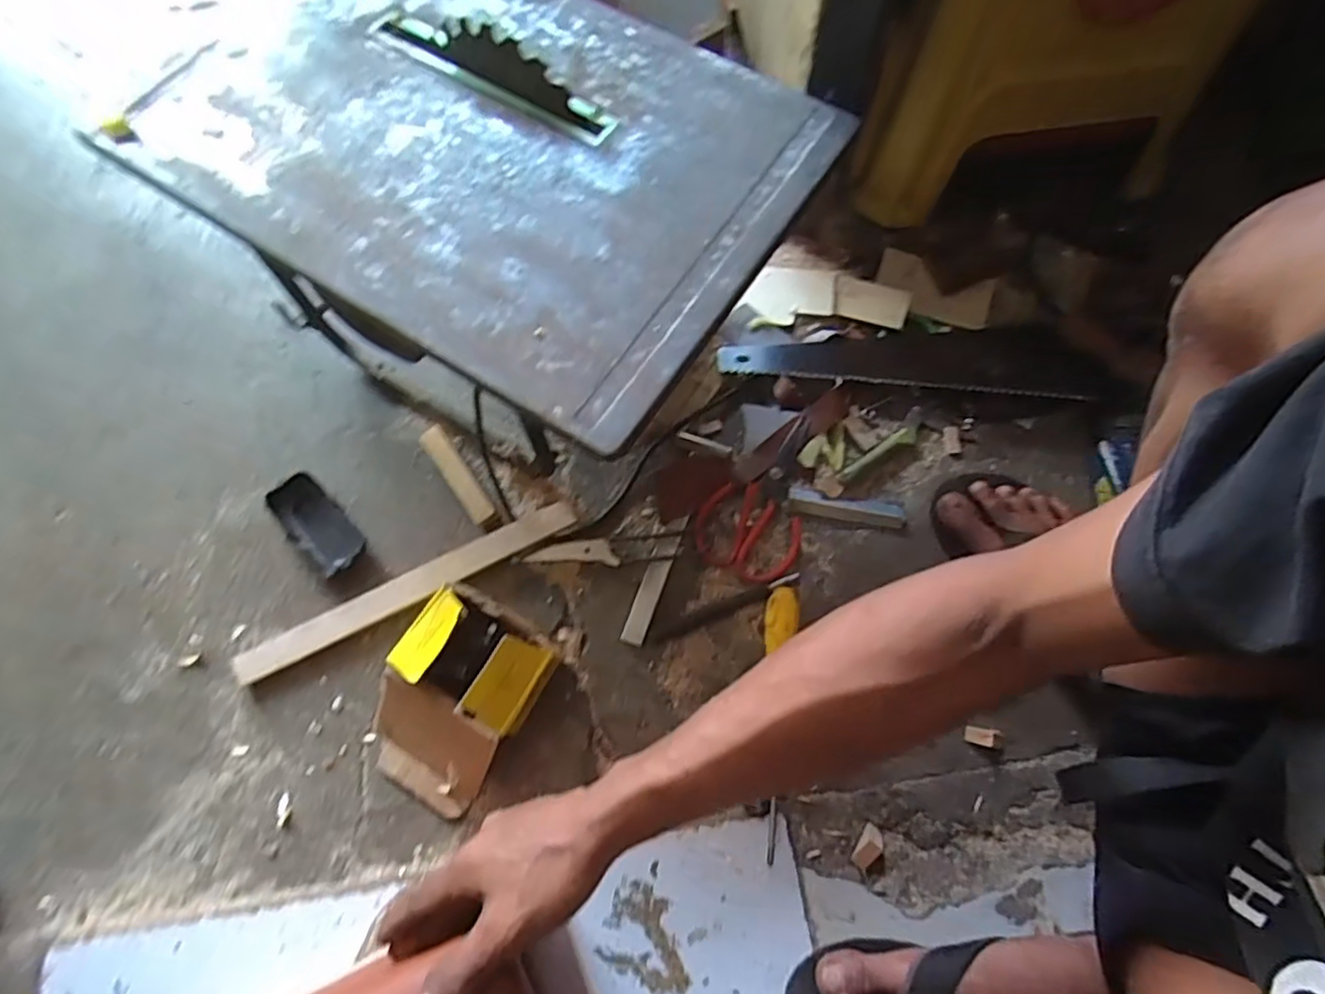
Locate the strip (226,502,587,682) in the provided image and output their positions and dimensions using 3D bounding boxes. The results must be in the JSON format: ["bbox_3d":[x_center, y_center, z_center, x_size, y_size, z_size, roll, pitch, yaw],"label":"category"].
[{"bbox_3d":[-0.233,0.085,0.603,0.321,0.017,0.030,-27,71,-10],"label":"strip"}]

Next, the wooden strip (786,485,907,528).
[{"bbox_3d":[0.180,0.010,0.637,0.114,0.010,0.025,10,69,4],"label":"wooden strip"}]

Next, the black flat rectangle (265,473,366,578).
[{"bbox_3d":[-0.331,0.027,0.628,0.104,0.026,0.050,39,74,14],"label":"black flat rectangle"}]

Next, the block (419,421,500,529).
[{"bbox_3d":[-0.200,-0.021,0.641,0.027,0.021,0.120,-35,73,-12],"label":"block"}]

